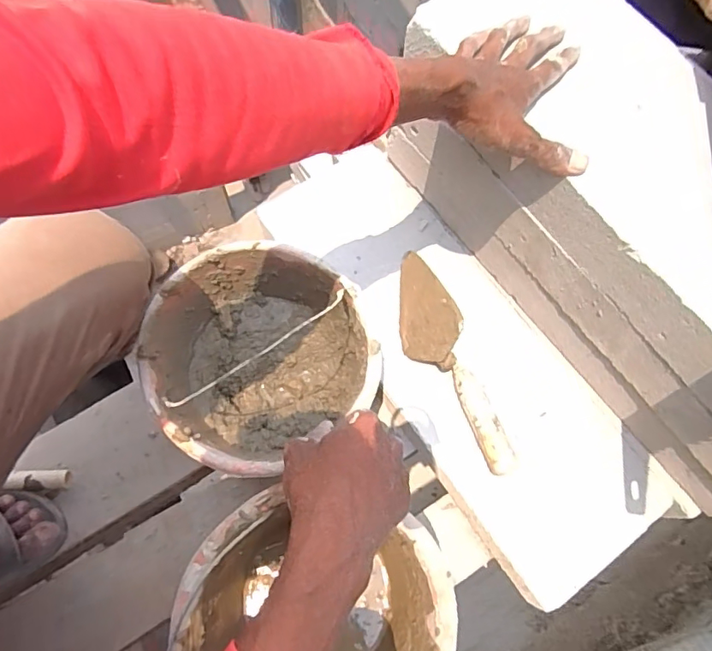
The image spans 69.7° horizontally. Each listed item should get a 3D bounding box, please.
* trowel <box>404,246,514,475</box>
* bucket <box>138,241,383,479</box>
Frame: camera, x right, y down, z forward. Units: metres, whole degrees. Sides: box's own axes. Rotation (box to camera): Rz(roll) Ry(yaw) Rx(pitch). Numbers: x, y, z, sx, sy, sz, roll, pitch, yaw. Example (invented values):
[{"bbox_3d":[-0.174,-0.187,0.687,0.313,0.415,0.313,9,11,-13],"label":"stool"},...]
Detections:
[{"bbox_3d":[0.102,0.036,0.597,0.066,0.051,0.287,-17,71,-9],"label":"trowel"},{"bbox_3d":[-0.109,0.039,0.593,0.227,0.140,0.226,1,69,-2],"label":"bucket"}]

